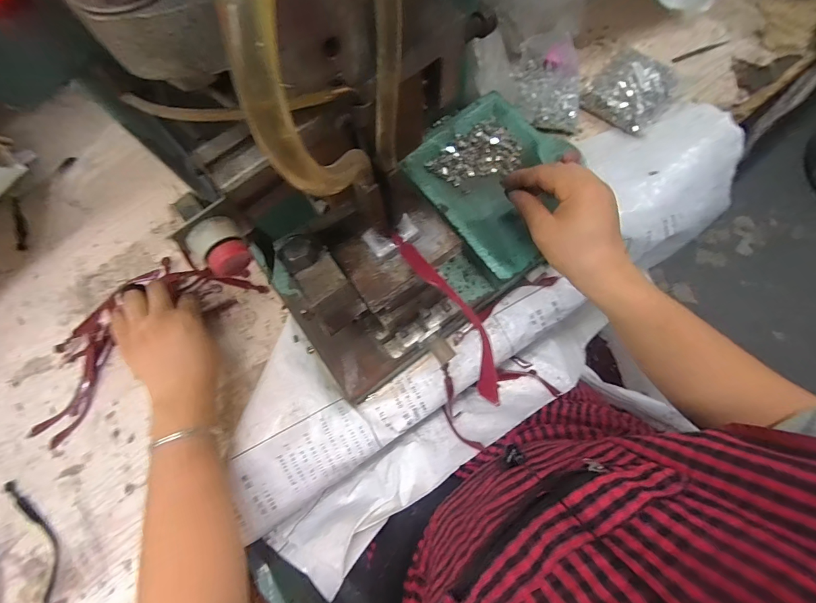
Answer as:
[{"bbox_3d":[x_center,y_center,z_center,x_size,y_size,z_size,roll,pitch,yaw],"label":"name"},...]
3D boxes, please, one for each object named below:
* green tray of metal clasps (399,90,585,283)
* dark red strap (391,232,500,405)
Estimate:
[{"bbox_3d":[0.100,-0.134,0.408,0.159,0.016,0.179,-39,77,-9],"label":"green tray of metal clasps"},{"bbox_3d":[0.025,0.002,0.223,0.023,0.010,0.127,-26,58,-6],"label":"dark red strap"}]

